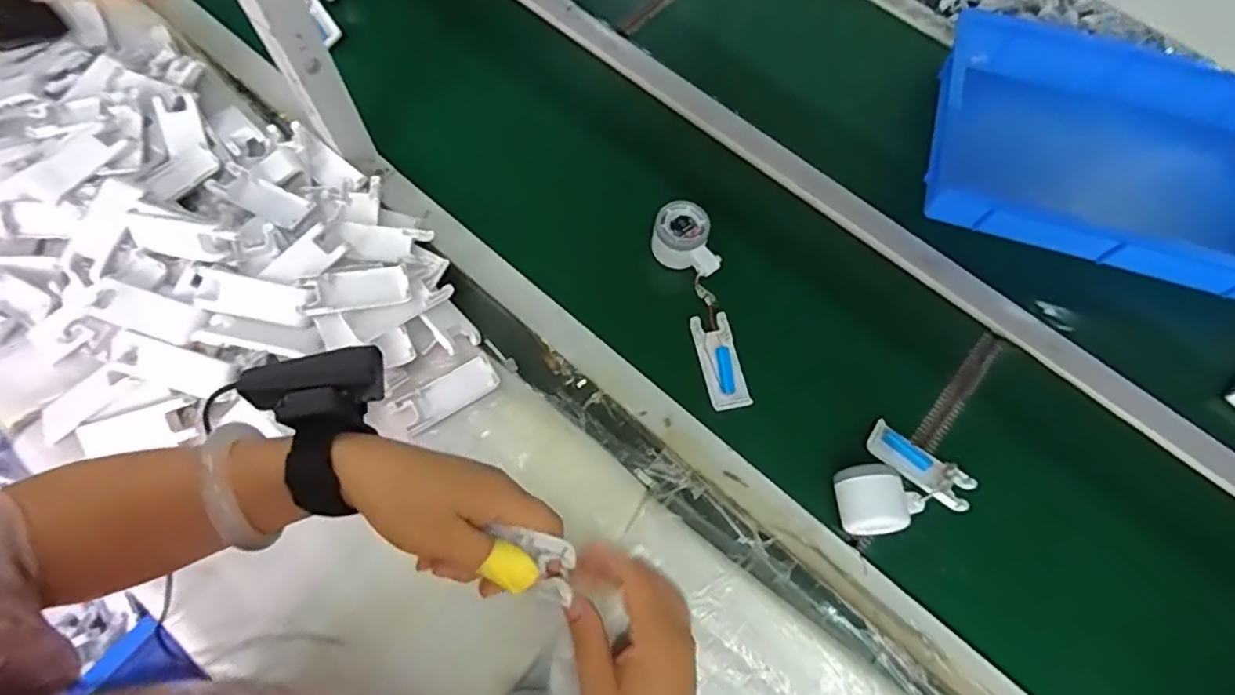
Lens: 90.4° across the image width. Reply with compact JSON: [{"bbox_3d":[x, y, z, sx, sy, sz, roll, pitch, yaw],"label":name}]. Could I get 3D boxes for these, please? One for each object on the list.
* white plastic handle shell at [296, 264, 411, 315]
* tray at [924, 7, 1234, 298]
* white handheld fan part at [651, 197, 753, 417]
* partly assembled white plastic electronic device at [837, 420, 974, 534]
[{"bbox_3d":[-0.256,-0.057,0.600,0.099,0.011,0.042,-13,67,-24],"label":"white plastic handle shell"},{"bbox_3d":[0.611,-0.241,0.737,0.440,0.065,0.317,16,68,5],"label":"tray"},{"bbox_3d":[0.092,-0.048,0.646,0.055,0.050,0.222,-13,68,-8],"label":"white handheld fan part"},{"bbox_3d":[0.268,0.134,0.578,0.129,0.049,0.101,-41,74,-18],"label":"partly assembled white plastic electronic device"}]

